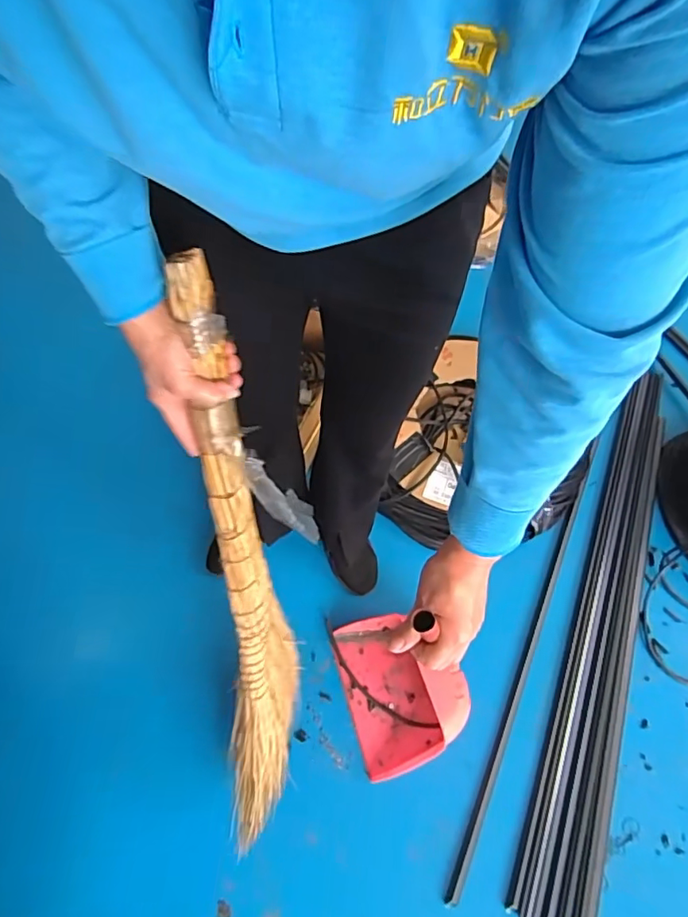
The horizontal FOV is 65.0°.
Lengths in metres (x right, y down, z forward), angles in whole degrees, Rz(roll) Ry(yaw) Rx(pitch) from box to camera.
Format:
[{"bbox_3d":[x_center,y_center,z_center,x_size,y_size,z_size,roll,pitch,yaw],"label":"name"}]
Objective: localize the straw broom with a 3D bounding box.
[{"bbox_3d":[-0.127,0.177,0.687,0.085,0.831,0.146,0,31,1],"label":"straw broom"}]

